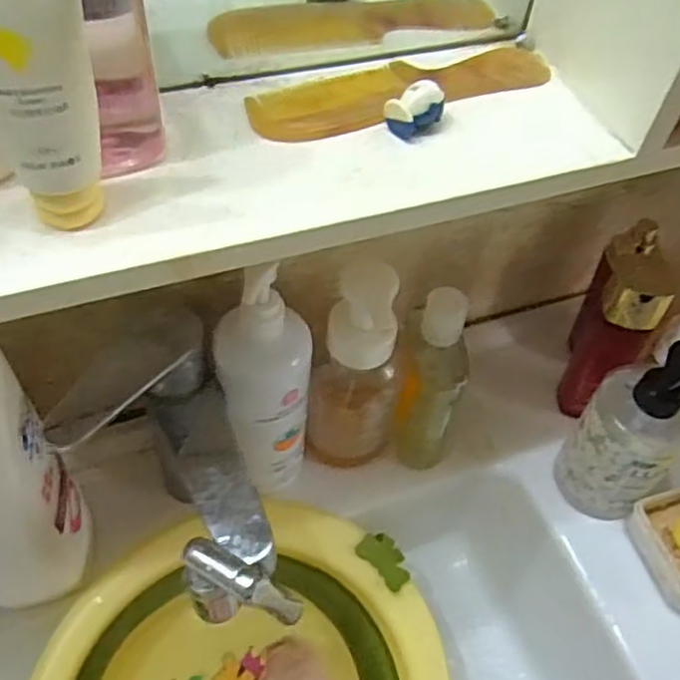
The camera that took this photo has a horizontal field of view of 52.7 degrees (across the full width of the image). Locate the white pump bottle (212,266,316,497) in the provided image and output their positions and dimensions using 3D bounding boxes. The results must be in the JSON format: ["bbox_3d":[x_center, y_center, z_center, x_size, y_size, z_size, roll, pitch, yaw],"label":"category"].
[{"bbox_3d":[-0.048,0.036,0.456,0.059,0.195,0.051,-7,55,-11],"label":"white pump bottle"}]

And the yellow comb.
[{"bbox_3d":[0.033,-0.126,0.342,0.159,0.004,0.040,-19,58,-18],"label":"yellow comb"}]

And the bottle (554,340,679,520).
[{"bbox_3d":[0.211,0.066,0.491,0.070,0.170,0.071,3,54,-4],"label":"bottle"}]

